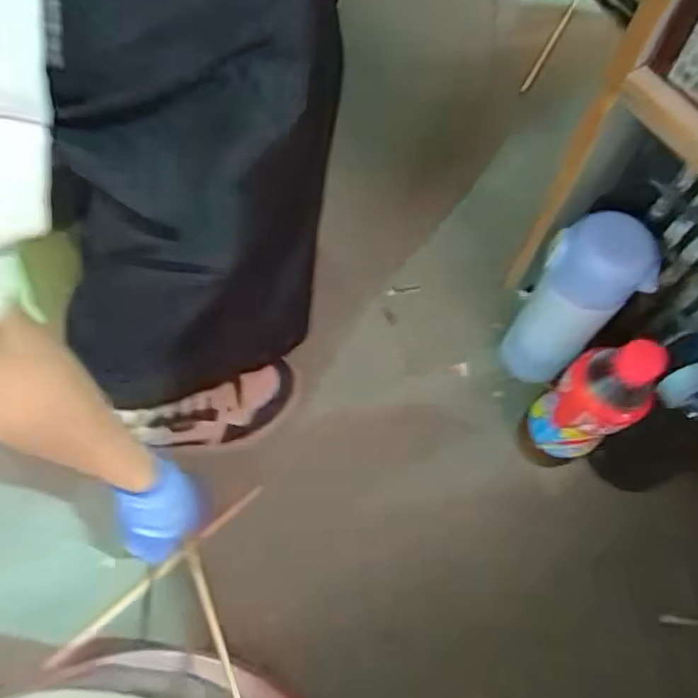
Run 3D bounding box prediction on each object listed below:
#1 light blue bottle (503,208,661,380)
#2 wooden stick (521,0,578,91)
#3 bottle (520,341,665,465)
[{"bbox_3d":[0.204,-0.034,0.536,0.082,0.214,0.065,39,70,15],"label":"light blue bottle"},{"bbox_3d":[0.299,-0.454,0.841,0.008,0.009,0.218,27,68,11],"label":"wooden stick"},{"bbox_3d":[0.196,0.051,0.472,0.054,0.170,0.065,-40,72,-17],"label":"bottle"}]

